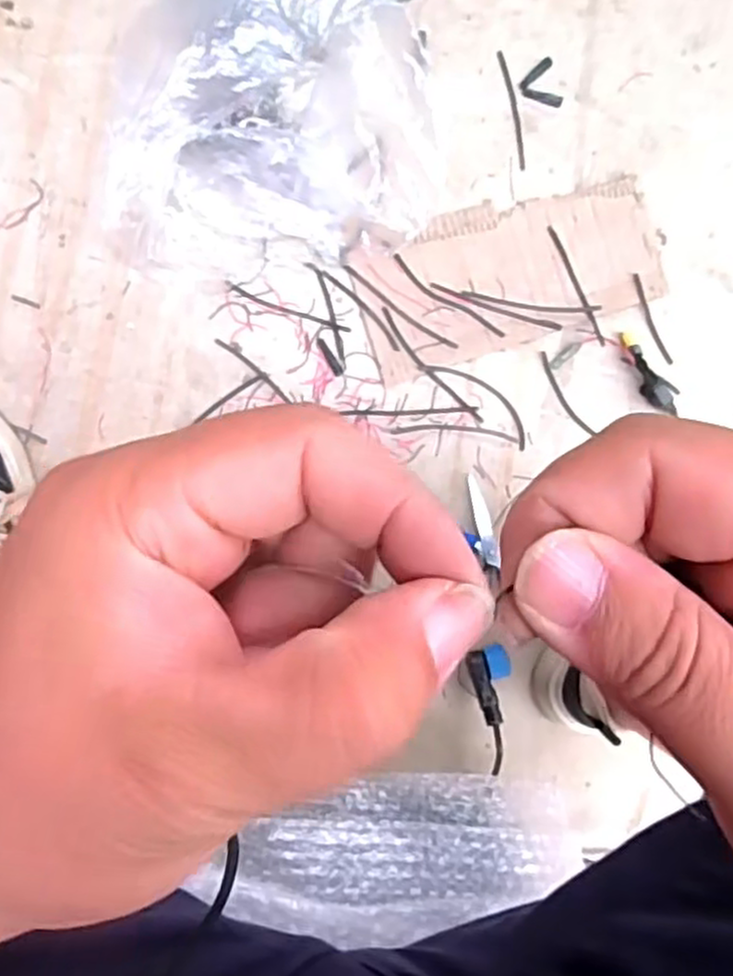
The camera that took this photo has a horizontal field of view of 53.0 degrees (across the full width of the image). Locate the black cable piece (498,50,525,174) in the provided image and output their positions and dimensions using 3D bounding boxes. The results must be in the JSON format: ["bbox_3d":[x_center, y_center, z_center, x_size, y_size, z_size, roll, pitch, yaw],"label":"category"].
[{"bbox_3d":[0.142,-0.364,0.707,0.009,0.004,0.113,-12,93,-6],"label":"black cable piece"}]

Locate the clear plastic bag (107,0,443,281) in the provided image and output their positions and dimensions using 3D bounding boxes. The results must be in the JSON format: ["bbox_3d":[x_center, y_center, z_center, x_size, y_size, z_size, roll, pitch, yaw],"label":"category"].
[{"bbox_3d":[-0.069,-0.288,0.607,0.247,0.149,0.203,8,90,-7],"label":"clear plastic bag"}]

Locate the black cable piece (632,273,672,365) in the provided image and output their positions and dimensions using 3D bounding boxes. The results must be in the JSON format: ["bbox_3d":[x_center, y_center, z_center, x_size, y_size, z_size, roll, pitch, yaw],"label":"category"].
[{"bbox_3d":[0.279,-0.165,0.721,0.013,0.004,0.094,-25,94,-6],"label":"black cable piece"}]

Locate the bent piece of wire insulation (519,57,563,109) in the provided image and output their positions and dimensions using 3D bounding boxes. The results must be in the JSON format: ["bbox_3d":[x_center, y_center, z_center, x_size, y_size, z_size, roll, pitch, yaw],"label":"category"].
[{"bbox_3d":[0.166,-0.389,0.706,0.039,0.010,0.048,-14,93,-6],"label":"bent piece of wire insulation"}]

